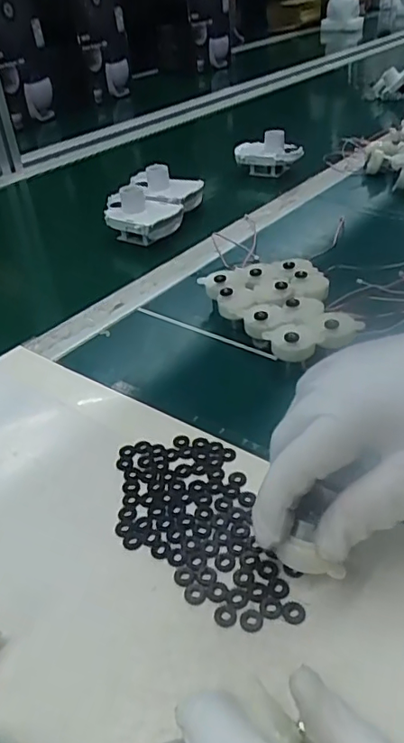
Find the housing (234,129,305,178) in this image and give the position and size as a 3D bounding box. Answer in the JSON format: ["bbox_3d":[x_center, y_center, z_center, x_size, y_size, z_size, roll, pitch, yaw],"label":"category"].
[{"bbox_3d":[0.097,-0.313,0.787,0.098,0.055,0.034,13,41,23],"label":"housing"}]

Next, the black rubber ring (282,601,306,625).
[{"bbox_3d":[0.044,0.113,0.260,0.010,0.004,0.010,-4,37,3],"label":"black rubber ring"}]

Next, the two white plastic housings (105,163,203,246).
[{"bbox_3d":[-0.060,-0.200,0.652,0.092,0.050,0.134,8,39,17],"label":"two white plastic housings"}]

